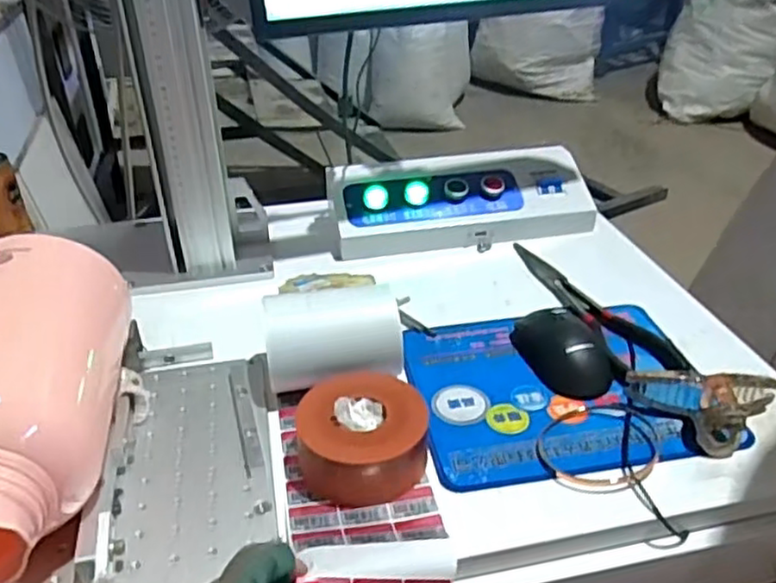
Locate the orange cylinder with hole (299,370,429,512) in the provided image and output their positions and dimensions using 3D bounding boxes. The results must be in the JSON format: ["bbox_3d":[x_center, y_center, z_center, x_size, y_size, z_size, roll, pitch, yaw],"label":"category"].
[{"bbox_3d":[-0.017,0.105,0.508,0.094,0.049,0.079,-9,33,-12],"label":"orange cylinder with hole"}]

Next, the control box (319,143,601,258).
[{"bbox_3d":[0.087,-0.114,0.827,0.307,0.066,0.119,-9,33,-11],"label":"control box"}]

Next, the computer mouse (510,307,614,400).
[{"bbox_3d":[0.157,0.050,0.610,0.060,0.039,0.101,-14,34,-19],"label":"computer mouse"}]

